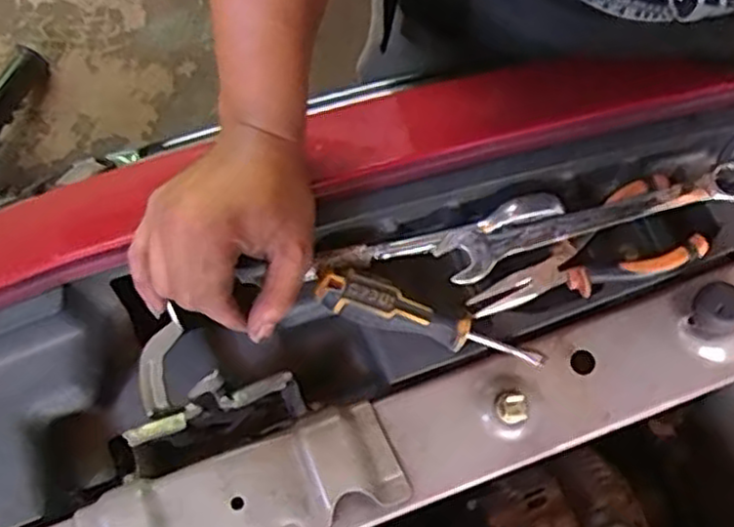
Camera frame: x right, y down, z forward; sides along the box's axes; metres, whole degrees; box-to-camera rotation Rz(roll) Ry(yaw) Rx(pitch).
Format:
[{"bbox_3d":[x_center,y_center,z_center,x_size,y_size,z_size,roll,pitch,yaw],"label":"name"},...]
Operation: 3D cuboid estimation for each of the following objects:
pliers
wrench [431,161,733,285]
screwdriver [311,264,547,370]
[{"bbox_3d":[0.140,-0.001,0.467,0.149,0.015,0.061,-26,80,-7],"label":"pliers"},{"bbox_3d":[0.147,-0.027,0.468,0.203,0.015,0.034,-14,79,-4],"label":"wrench"},{"bbox_3d":[0.039,0.036,0.454,0.146,0.023,0.030,20,78,3],"label":"screwdriver"}]

